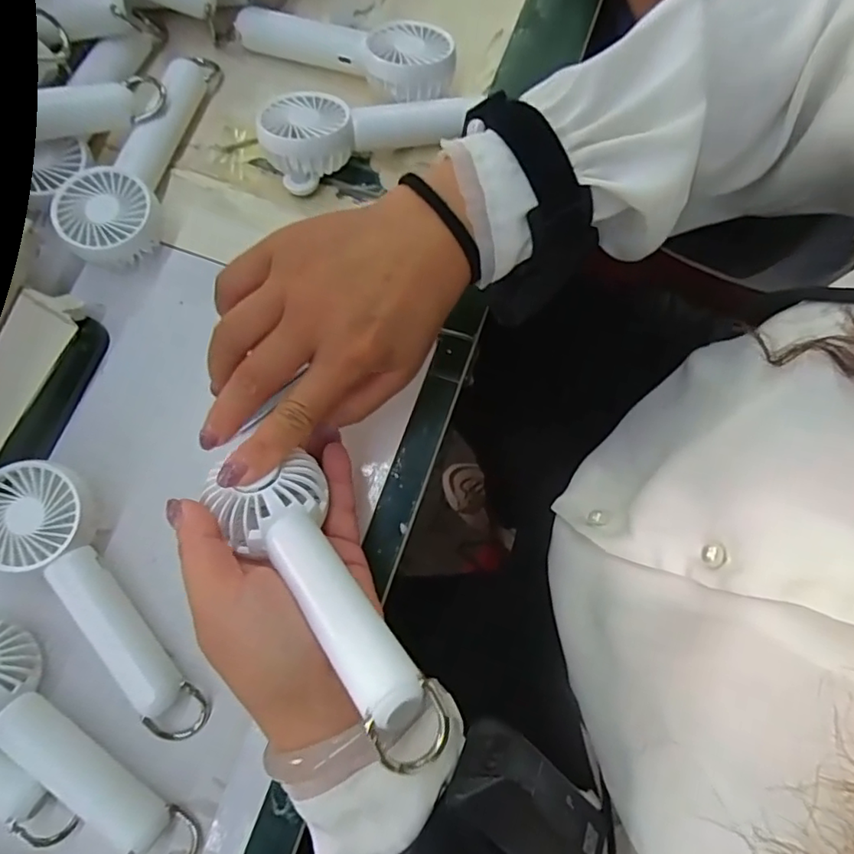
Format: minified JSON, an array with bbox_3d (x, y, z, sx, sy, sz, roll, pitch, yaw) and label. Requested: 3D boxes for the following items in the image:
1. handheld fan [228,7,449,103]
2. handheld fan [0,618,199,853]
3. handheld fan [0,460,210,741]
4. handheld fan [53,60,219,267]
[{"bbox_3d":[-0.056,-0.239,0.370,0.143,0.041,0.053,7,77,0],"label":"handheld fan"},{"bbox_3d":[-0.182,0.158,0.273,0.166,0.041,0.048,42,79,7],"label":"handheld fan"},{"bbox_3d":[-0.168,0.087,0.300,0.054,0.031,0.161,-43,82,-10],"label":"handheld fan"},{"bbox_3d":[-0.179,-0.174,0.358,0.050,0.031,0.160,12,77,1],"label":"handheld fan"}]

